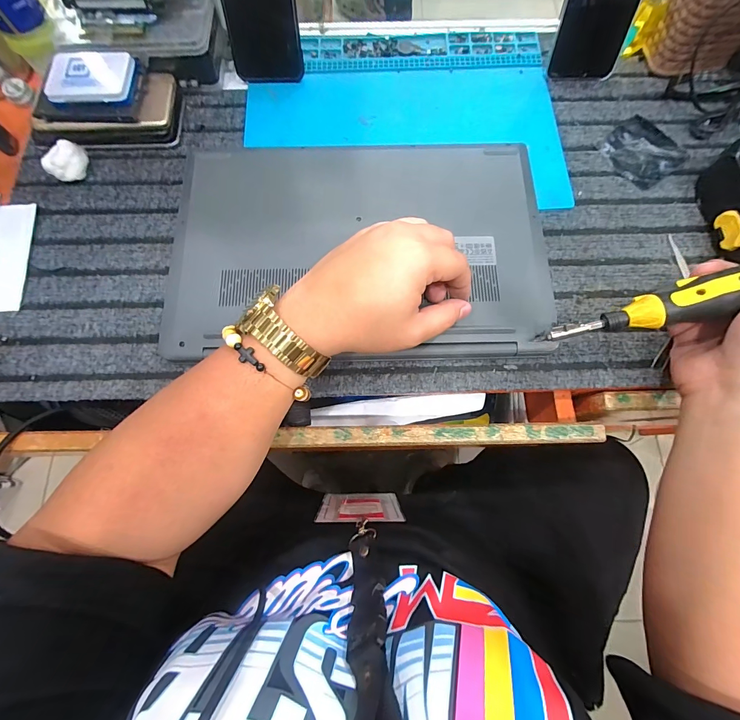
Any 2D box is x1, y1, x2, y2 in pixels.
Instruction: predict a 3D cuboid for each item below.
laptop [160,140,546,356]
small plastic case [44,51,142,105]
[{"bbox_3d":[-0.009,-0.112,0.329,0.351,0.016,0.222,-1,75,0],"label":"laptop"},{"bbox_3d":[-0.282,-0.284,0.348,0.081,0.013,0.068,4,73,0],"label":"small plastic case"}]

